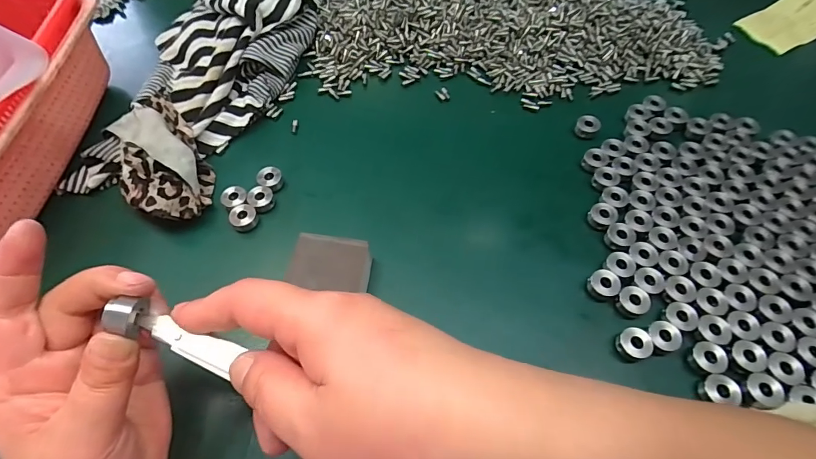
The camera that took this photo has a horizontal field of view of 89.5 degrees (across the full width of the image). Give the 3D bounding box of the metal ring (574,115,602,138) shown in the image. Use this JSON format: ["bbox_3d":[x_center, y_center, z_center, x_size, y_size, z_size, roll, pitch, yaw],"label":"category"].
[{"bbox_3d":[0.157,-0.090,0.361,0.019,0.014,0.016,29,64,15],"label":"metal ring"}]

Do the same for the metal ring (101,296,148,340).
[{"bbox_3d":[-0.122,0.038,0.179,0.010,0.016,0.016,6,60,3],"label":"metal ring"}]

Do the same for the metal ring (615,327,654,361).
[{"bbox_3d":[0.145,0.074,0.265,0.019,0.014,0.019,0,60,0],"label":"metal ring"}]

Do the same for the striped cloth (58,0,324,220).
[{"bbox_3d":[-0.164,-0.200,0.402,0.131,0.050,0.424,14,61,8],"label":"striped cloth"}]

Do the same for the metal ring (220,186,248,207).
[{"bbox_3d":[-0.135,-0.026,0.319,0.019,0.007,0.015,-24,63,-14],"label":"metal ring"}]

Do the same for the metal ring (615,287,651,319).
[{"bbox_3d":[0.152,0.048,0.277,0.018,0.009,0.019,-23,63,-13],"label":"metal ring"}]

